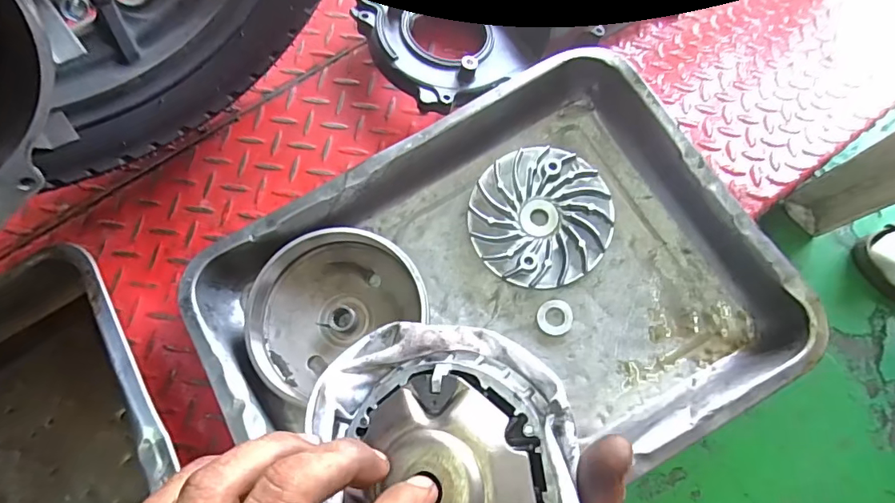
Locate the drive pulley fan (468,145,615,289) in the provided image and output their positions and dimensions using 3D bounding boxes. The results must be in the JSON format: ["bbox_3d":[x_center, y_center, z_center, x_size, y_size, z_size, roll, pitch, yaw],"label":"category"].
[{"bbox_3d":[0.075,-0.029,0.396,0.109,0.029,0.111,0,73,0],"label":"drive pulley fan"}]

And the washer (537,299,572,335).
[{"bbox_3d":[0.085,0.052,0.386,0.027,0.008,0.027,0,73,0],"label":"washer"}]

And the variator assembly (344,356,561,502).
[{"bbox_3d":[0.002,0.099,0.215,0.087,0.031,0.100,-6,73,-1],"label":"variator assembly"}]

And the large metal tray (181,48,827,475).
[{"bbox_3d":[0.030,0.037,0.365,0.377,0.068,0.282,-29,75,-8],"label":"large metal tray"}]

